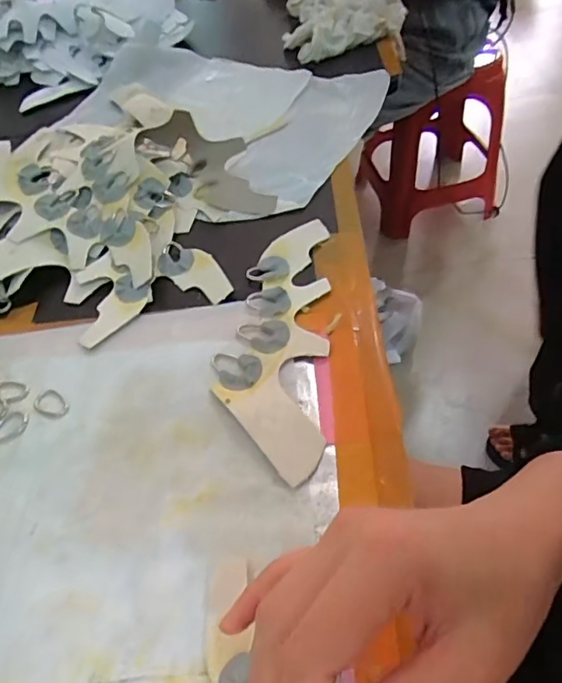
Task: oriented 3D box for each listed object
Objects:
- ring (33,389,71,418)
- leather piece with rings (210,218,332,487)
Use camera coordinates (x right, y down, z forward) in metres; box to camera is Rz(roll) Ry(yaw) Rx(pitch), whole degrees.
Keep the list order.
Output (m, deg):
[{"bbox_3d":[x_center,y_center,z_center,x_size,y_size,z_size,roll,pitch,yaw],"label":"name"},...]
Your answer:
[{"bbox_3d":[-0.168,0.045,0.387,0.030,0.004,0.020,30,61,25],"label":"ring"},{"bbox_3d":[-0.004,-0.009,0.404,0.077,0.011,0.230,2,53,7],"label":"leather piece with rings"}]

